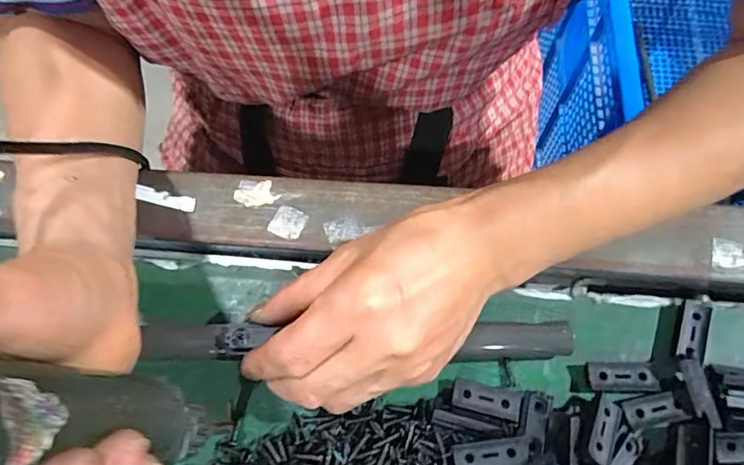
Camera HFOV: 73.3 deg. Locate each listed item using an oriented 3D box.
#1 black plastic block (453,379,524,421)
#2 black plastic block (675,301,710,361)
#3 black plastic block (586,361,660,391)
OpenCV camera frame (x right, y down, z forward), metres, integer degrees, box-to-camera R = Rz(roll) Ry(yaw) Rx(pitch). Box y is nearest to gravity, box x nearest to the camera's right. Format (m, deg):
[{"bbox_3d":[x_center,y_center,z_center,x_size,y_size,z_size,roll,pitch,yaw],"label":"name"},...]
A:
[{"bbox_3d":[0.060,0.087,0.261,0.035,0.005,0.015,12,70,7],"label":"black plastic block"},{"bbox_3d":[0.172,0.052,0.269,0.011,0.009,0.032,18,71,9],"label":"black plastic block"},{"bbox_3d":[0.131,0.075,0.262,0.034,0.004,0.015,0,69,2],"label":"black plastic block"}]

